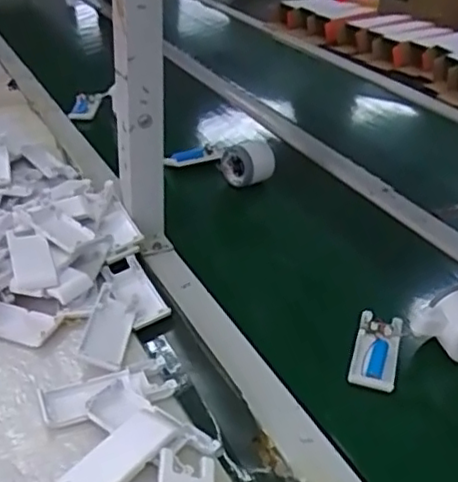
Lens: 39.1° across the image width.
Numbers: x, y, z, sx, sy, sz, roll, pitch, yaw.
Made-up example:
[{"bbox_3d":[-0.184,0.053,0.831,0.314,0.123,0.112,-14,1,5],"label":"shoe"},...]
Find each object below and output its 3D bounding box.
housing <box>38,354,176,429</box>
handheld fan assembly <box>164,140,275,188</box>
[{"bbox_3d":[-0.096,0.121,0.518,0.104,0.011,0.044,-9,32,-26],"label":"housing"},{"bbox_3d":[-0.011,-0.116,0.918,0.146,0.067,0.076,7,31,6],"label":"handheld fan assembly"}]

